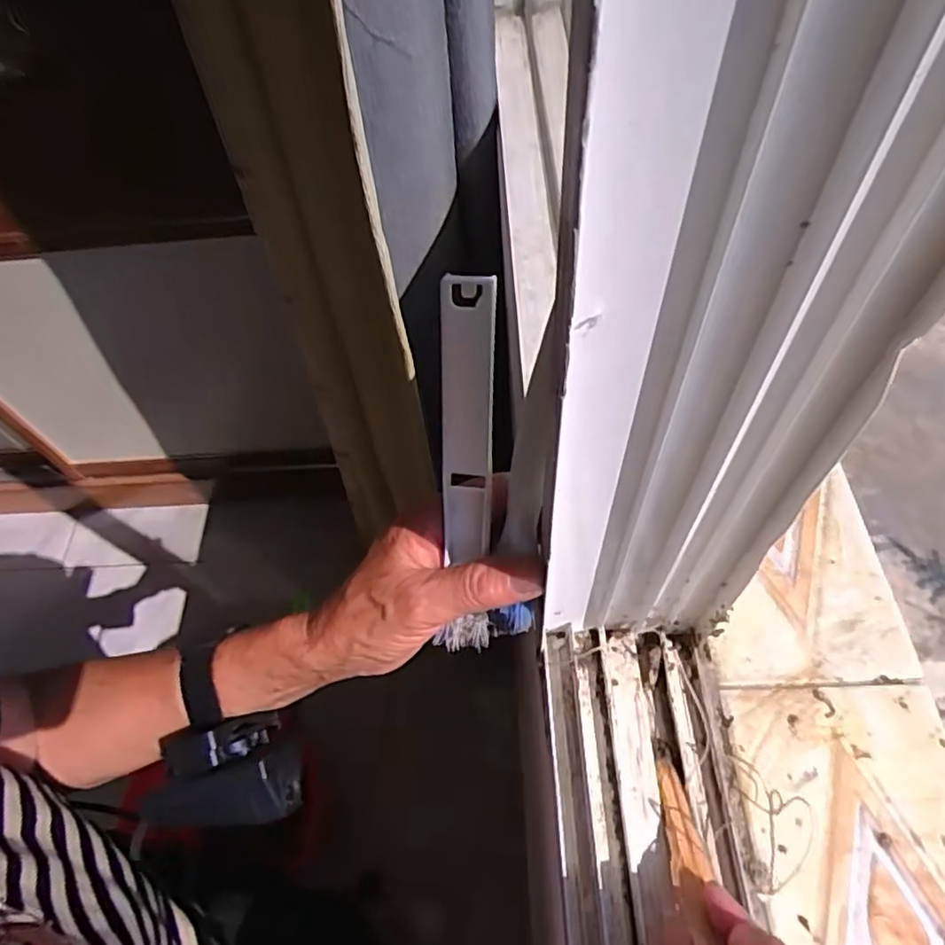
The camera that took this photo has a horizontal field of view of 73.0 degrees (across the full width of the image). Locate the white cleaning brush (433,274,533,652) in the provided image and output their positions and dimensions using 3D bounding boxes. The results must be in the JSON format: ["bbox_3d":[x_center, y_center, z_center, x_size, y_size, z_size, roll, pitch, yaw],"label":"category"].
[{"bbox_3d":[0.004,0.004,0.256,0.034,0.160,0.023,-2,26,0],"label":"white cleaning brush"}]

